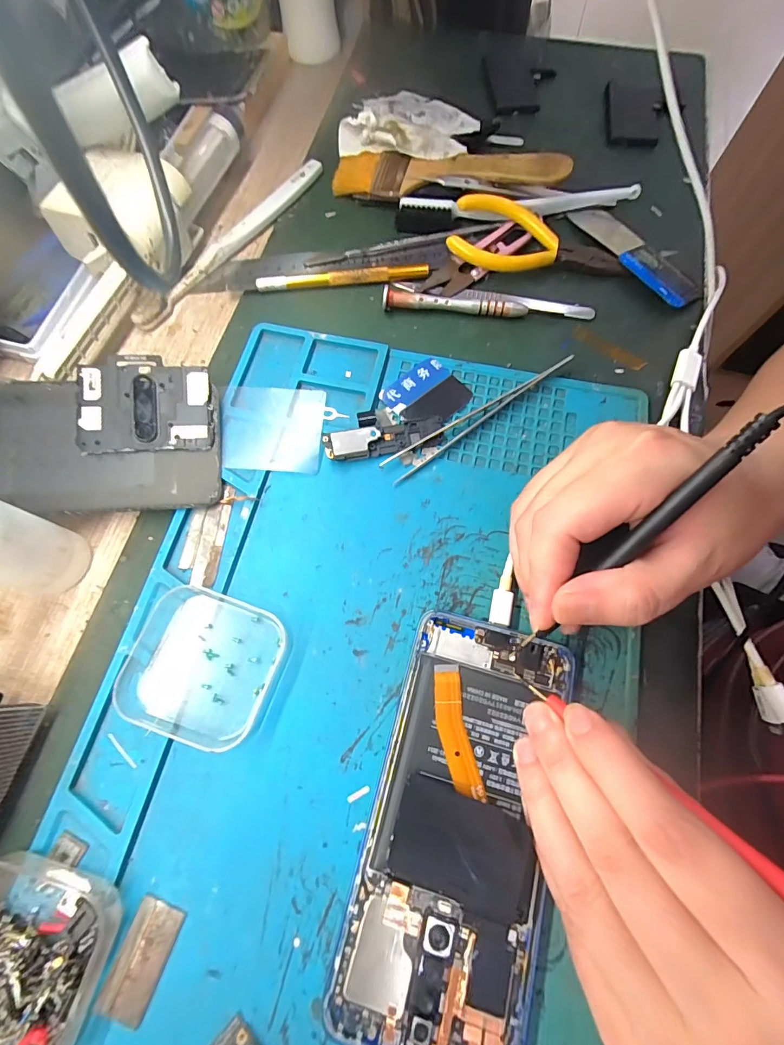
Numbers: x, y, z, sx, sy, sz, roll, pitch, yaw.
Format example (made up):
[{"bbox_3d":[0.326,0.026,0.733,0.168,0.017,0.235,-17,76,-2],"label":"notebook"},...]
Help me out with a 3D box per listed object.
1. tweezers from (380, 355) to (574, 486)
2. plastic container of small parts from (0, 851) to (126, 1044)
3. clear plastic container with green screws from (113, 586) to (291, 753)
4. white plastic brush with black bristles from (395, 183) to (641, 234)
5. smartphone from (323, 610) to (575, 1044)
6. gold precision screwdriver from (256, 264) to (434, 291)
[{"bbox_3d":[0.050,-0.064,0.245,0.129,0.010,0.015,-35,73,-11],"label":"tweezers"},{"bbox_3d":[-0.146,0.168,0.159,0.065,0.024,0.062,18,72,7],"label":"plastic container of small parts"},{"bbox_3d":[-0.090,0.068,0.202,0.070,0.011,0.064,17,71,7],"label":"clear plastic container with green screws"},{"bbox_3d":[0.088,-0.220,0.296,0.169,0.014,0.022,-3,70,0],"label":"white plastic brush with black bristles"},{"bbox_3d":[0.029,0.124,0.179,0.074,0.006,0.160,12,71,5],"label":"smartphone"},{"bbox_3d":[-0.032,-0.165,0.283,0.114,0.009,0.008,-6,70,-1],"label":"gold precision screwdriver"}]

